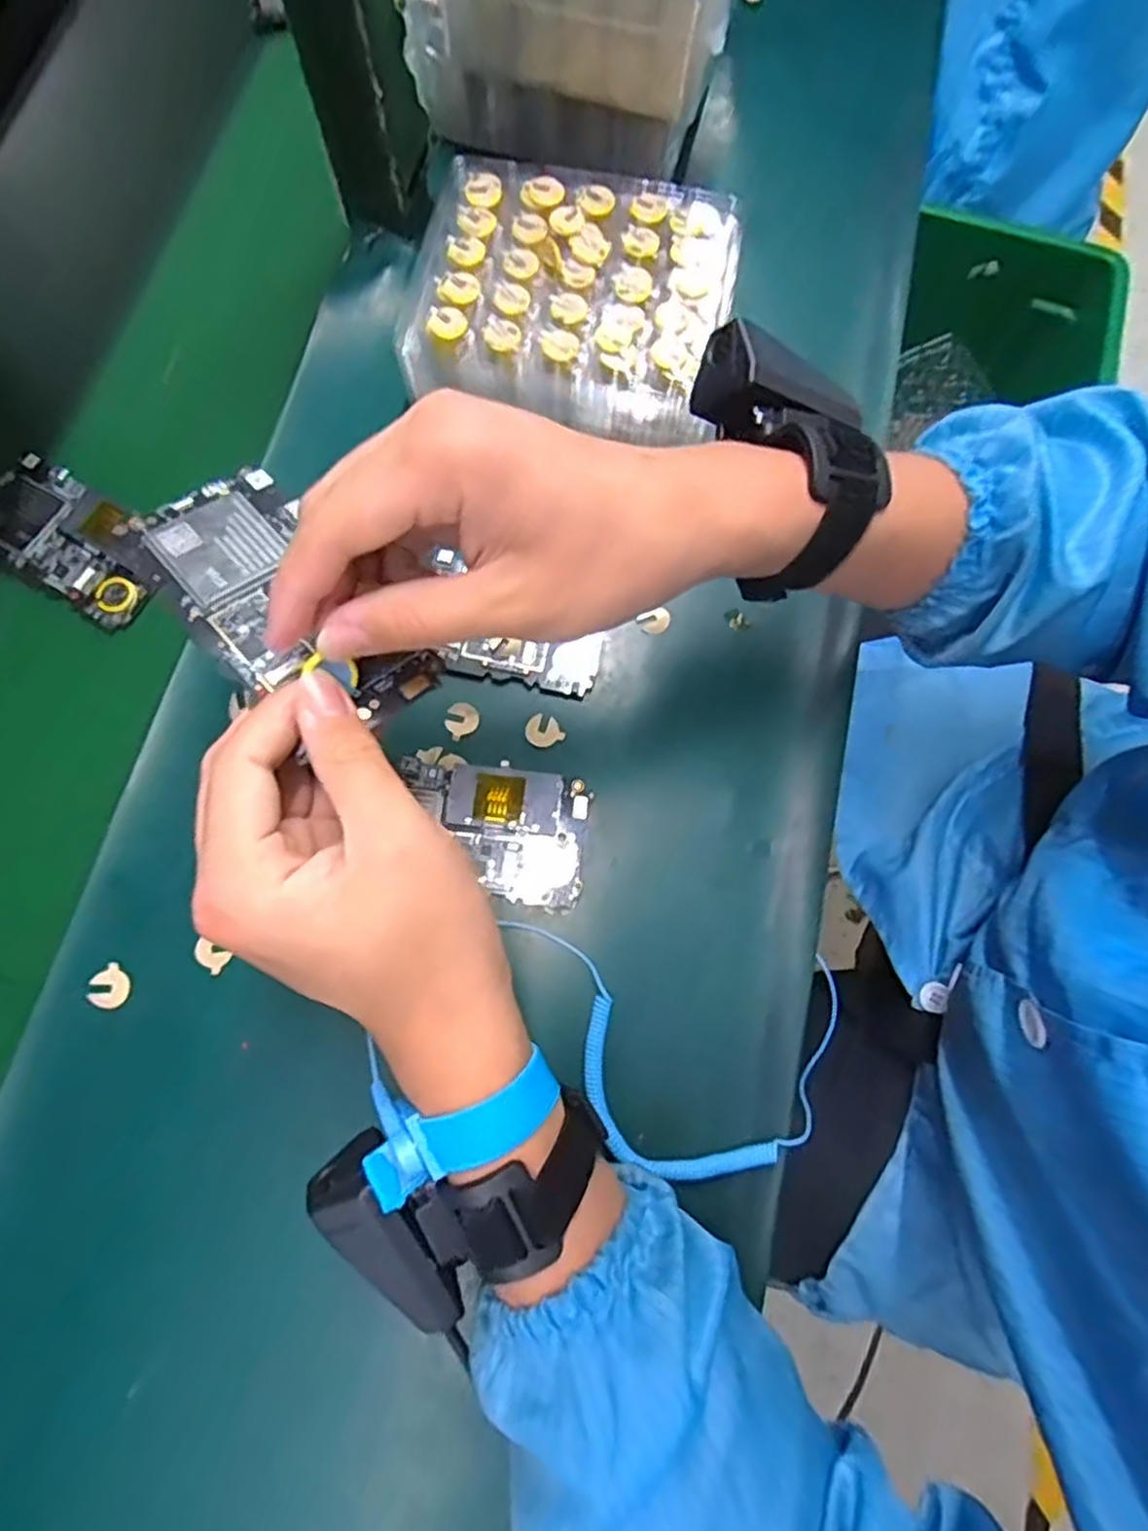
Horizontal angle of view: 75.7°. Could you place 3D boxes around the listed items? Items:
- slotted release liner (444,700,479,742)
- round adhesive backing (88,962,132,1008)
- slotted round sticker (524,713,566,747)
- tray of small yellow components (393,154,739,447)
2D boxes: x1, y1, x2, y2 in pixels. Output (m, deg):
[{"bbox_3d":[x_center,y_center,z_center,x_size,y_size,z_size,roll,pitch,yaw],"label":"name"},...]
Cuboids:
[{"bbox_3d":[-0.060,-0.025,0.394,0.018,0.004,0.019,0,71,1],"label":"slotted release liner"},{"bbox_3d":[-0.221,0.106,0.353,0.018,0.004,0.018,13,65,-30],"label":"round adhesive backing"},{"bbox_3d":[-0.016,-0.018,0.394,0.018,0.004,0.018,0,86,-2],"label":"slotted round sticker"},{"bbox_3d":[-0.001,-0.267,0.417,0.167,0.043,0.145,9,71,4],"label":"tray of small yellow components"}]

